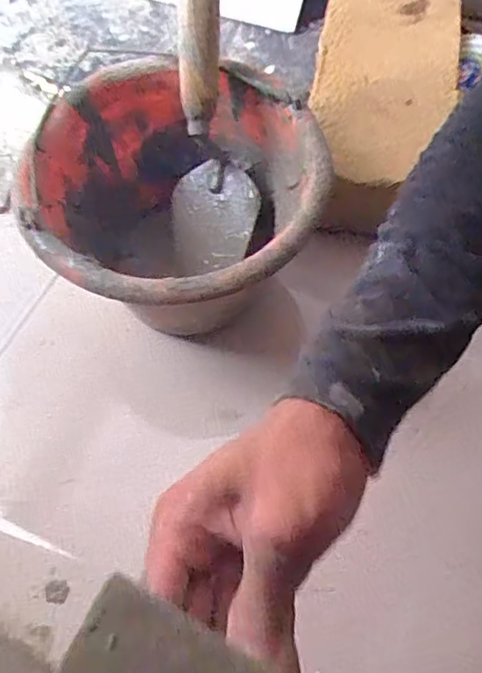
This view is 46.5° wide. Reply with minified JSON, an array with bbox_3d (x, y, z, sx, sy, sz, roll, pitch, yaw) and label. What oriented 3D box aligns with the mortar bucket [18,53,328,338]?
[{"bbox_3d":[-0.050,-0.096,0.504,0.226,0.167,0.224,-1,62,2],"label":"mortar bucket"}]

